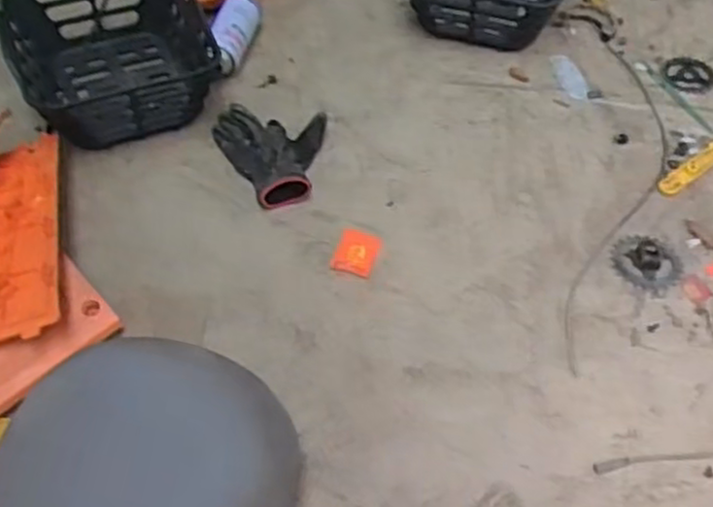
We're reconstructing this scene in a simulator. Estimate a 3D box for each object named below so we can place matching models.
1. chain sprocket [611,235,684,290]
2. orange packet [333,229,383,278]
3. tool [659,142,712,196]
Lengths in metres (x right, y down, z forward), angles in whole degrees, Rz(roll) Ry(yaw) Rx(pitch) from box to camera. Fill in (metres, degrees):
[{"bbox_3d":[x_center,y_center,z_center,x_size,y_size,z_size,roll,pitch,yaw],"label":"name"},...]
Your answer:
[{"bbox_3d":[0.362,0.008,0.928,0.083,0.014,0.081,0,51,0],"label":"chain sprocket"},{"bbox_3d":[0.001,-0.001,0.944,0.051,0.005,0.064,14,52,11],"label":"orange packet"},{"bbox_3d":[0.475,-0.123,1.039,0.157,0.008,0.028,-32,58,-23],"label":"tool"}]

